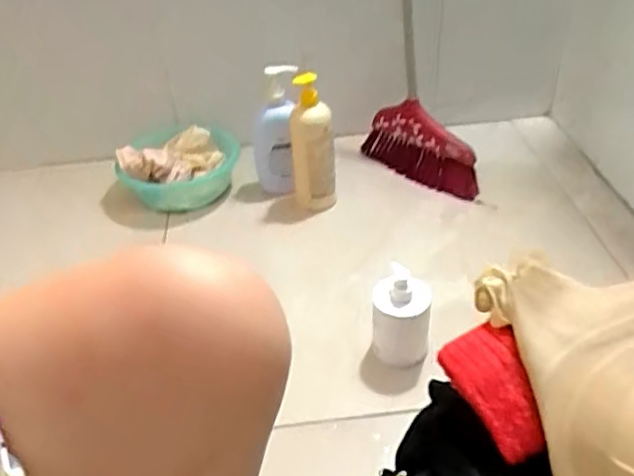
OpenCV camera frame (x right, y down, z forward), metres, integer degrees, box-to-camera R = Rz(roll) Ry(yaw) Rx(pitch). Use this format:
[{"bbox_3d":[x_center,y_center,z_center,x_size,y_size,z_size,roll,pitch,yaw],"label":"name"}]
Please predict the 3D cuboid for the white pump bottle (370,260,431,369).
[{"bbox_3d":[0.123,0.116,0.906,0.088,0.122,0.092,4,38,10],"label":"white pump bottle"}]

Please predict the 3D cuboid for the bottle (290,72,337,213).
[{"bbox_3d":[-0.008,-0.161,1.186,0.083,0.293,0.068,-3,37,1],"label":"bottle"}]

